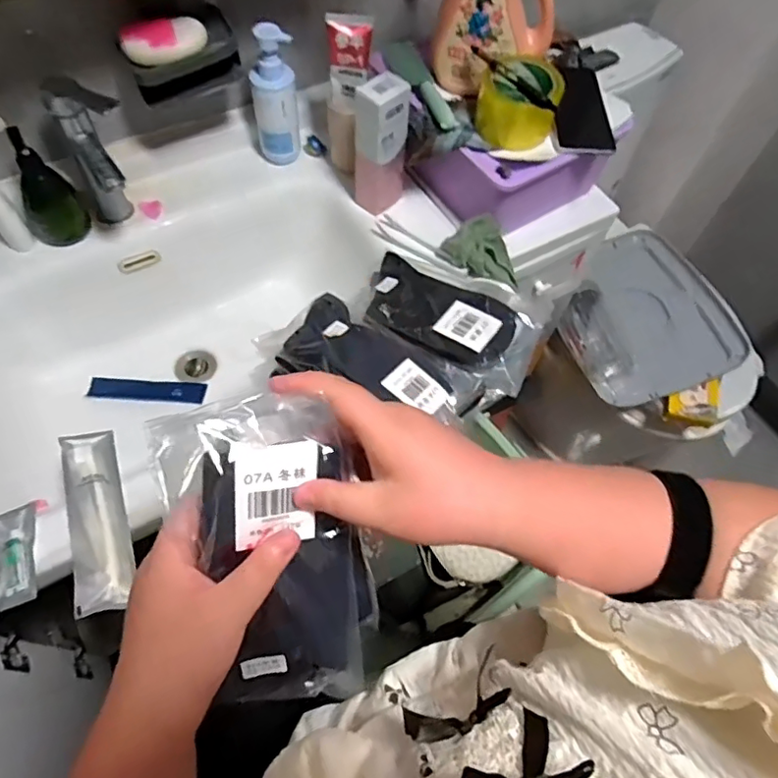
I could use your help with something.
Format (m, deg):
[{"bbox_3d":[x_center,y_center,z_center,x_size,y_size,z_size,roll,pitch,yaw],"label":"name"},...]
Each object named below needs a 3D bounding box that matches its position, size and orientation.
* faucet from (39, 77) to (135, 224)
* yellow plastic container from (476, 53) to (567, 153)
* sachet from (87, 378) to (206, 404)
[{"bbox_3d":[-0.349,-0.263,0.677,0.048,0.178,0.127,-35,68,-20],"label":"faucet"},{"bbox_3d":[0.163,-0.361,0.695,0.097,0.064,0.102,22,62,10],"label":"yellow plastic container"},{"bbox_3d":[-0.343,0.001,0.798,0.156,0.014,0.033,2,61,-2],"label":"sachet"}]

